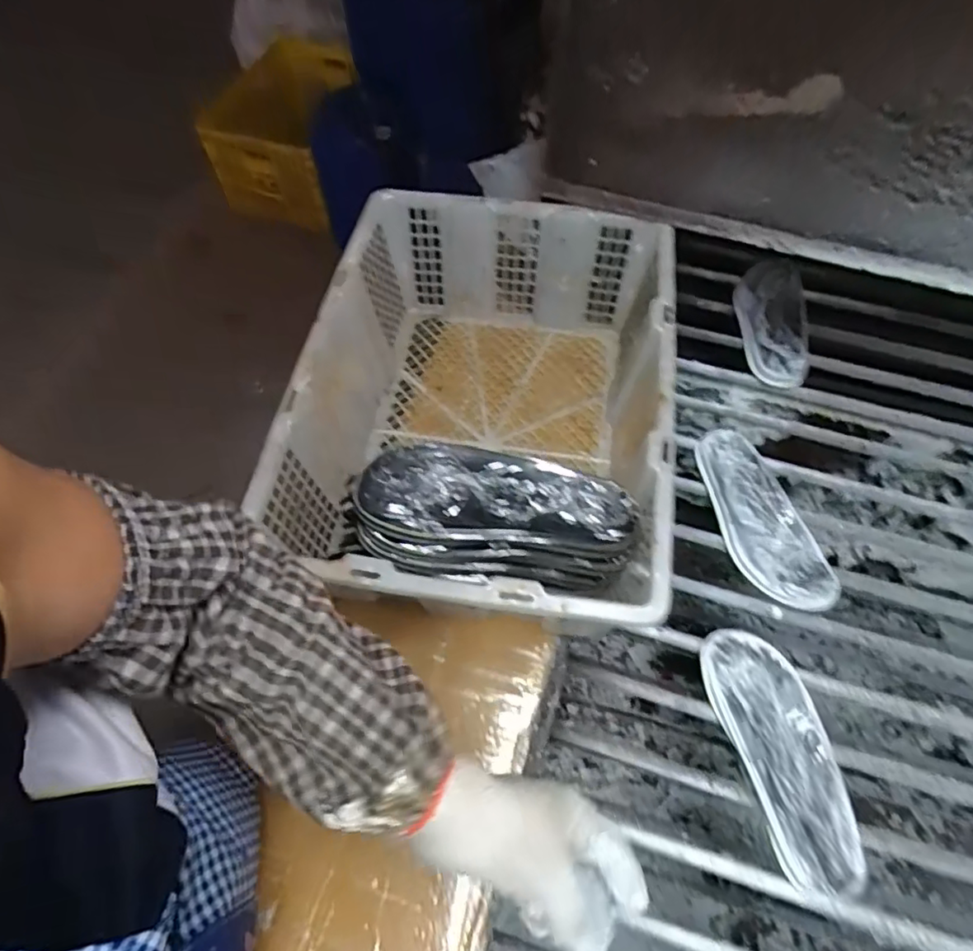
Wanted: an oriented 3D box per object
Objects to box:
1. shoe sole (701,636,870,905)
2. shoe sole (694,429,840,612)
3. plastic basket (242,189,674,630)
[{"bbox_3d":[0.296,0.269,0.571,0.094,0.026,0.233,-13,62,-8],"label":"shoe sole"},{"bbox_3d":[0.327,0.050,0.700,0.091,0.028,0.238,-12,62,-7],"label":"shoe sole"},{"bbox_3d":[0.001,-0.075,0.642,0.346,0.200,0.486,8,61,4],"label":"plastic basket"}]

